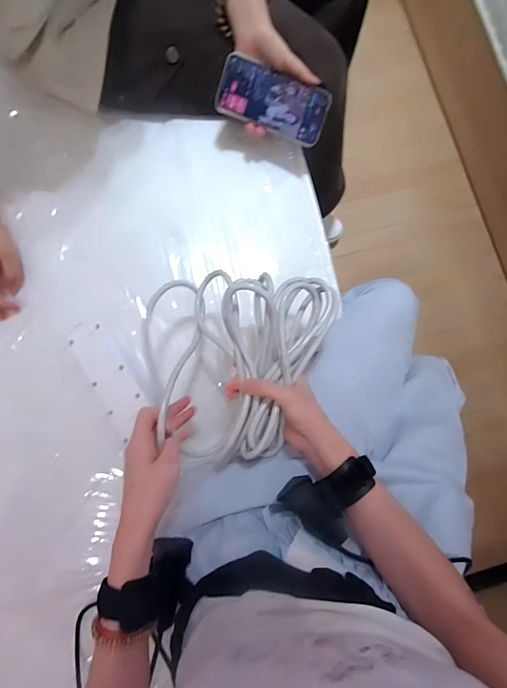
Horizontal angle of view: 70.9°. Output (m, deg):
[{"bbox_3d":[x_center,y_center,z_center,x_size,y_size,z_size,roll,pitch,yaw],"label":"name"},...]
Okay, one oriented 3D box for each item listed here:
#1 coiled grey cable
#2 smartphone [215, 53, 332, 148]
[{"bbox_3d":[-0.008,0.027,0.398,0.207,0.086,0.200,-2,82,-3],"label":"coiled grey cable"},{"bbox_3d":[0.028,-0.340,0.499,0.153,0.008,0.072,16,105,-7],"label":"smartphone"}]

